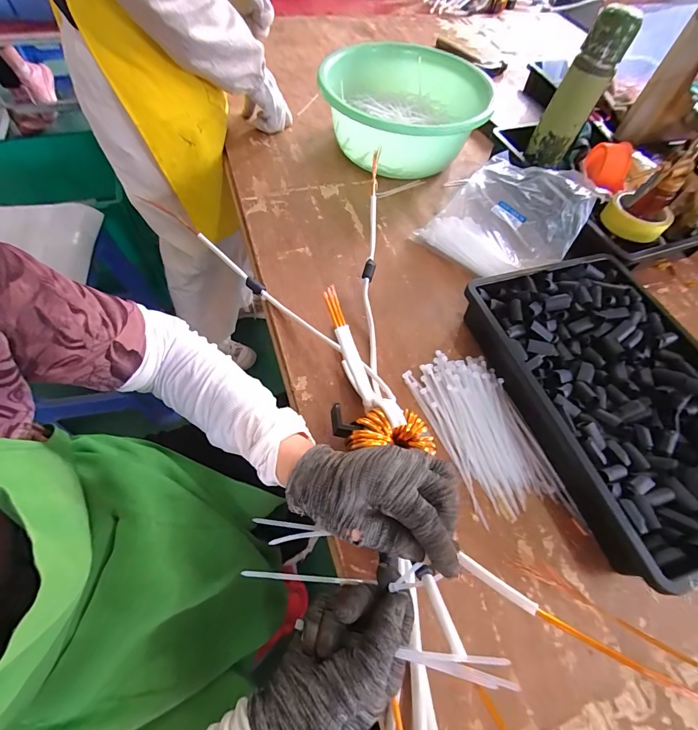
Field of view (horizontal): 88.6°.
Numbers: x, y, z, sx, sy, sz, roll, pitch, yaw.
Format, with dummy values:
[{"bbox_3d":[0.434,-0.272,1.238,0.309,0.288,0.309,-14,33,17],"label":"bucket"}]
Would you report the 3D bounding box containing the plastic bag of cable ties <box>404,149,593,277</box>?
[{"bbox_3d":[0.262,-0.240,0.584,0.199,0.085,0.222,41,64,18],"label":"plastic bag of cable ties"}]

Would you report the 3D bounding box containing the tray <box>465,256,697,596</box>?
[{"bbox_3d":[0.316,0.032,0.435,0.248,0.066,0.360,-16,62,-14],"label":"tray"}]

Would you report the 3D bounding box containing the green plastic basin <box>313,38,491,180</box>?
[{"bbox_3d":[0.104,-0.480,0.685,0.293,0.128,0.317,2,59,-4],"label":"green plastic basin"}]

